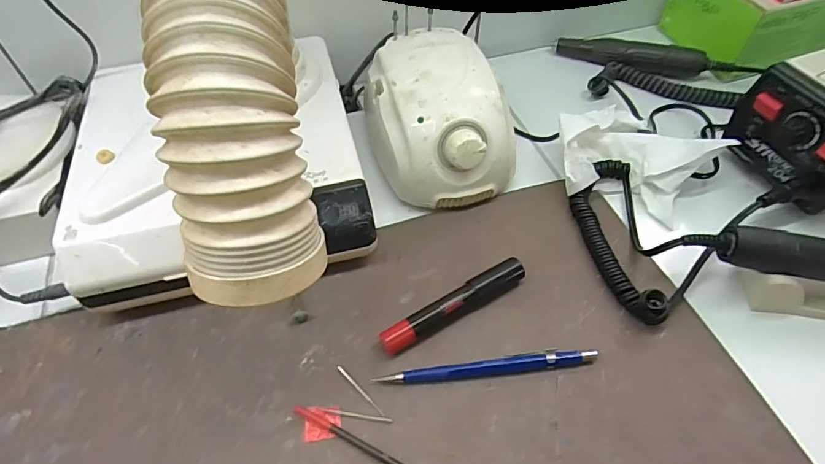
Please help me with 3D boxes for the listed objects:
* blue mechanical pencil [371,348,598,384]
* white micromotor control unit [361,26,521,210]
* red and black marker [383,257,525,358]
[{"bbox_3d":[0.046,0.084,0.296,0.134,0.008,0.012,-6,53,-3],"label":"blue mechanical pencil"},{"bbox_3d":[0.019,-0.090,0.384,0.105,0.079,0.133,-17,54,-12],"label":"white micromotor control unit"},{"bbox_3d":[0.030,0.050,0.317,0.108,0.017,0.017,-27,57,-18],"label":"red and black marker"}]

